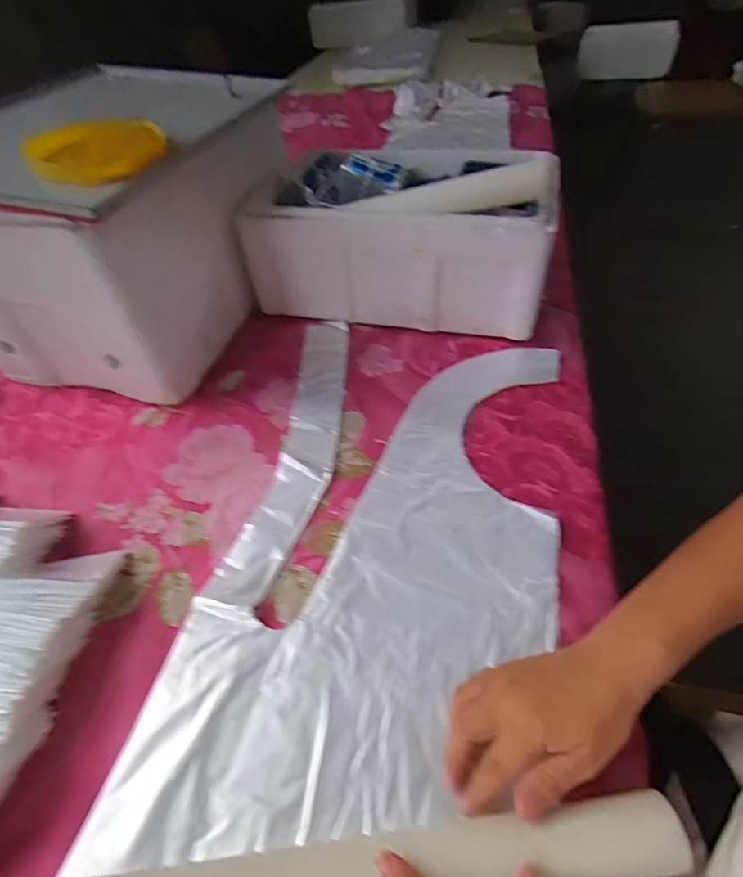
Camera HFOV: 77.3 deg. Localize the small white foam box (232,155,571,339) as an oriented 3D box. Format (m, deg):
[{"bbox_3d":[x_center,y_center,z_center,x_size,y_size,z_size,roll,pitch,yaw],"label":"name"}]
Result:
[{"bbox_3d":[0.043,-0.295,0.673,0.376,0.196,0.232,8,50,12],"label":"small white foam box"}]

